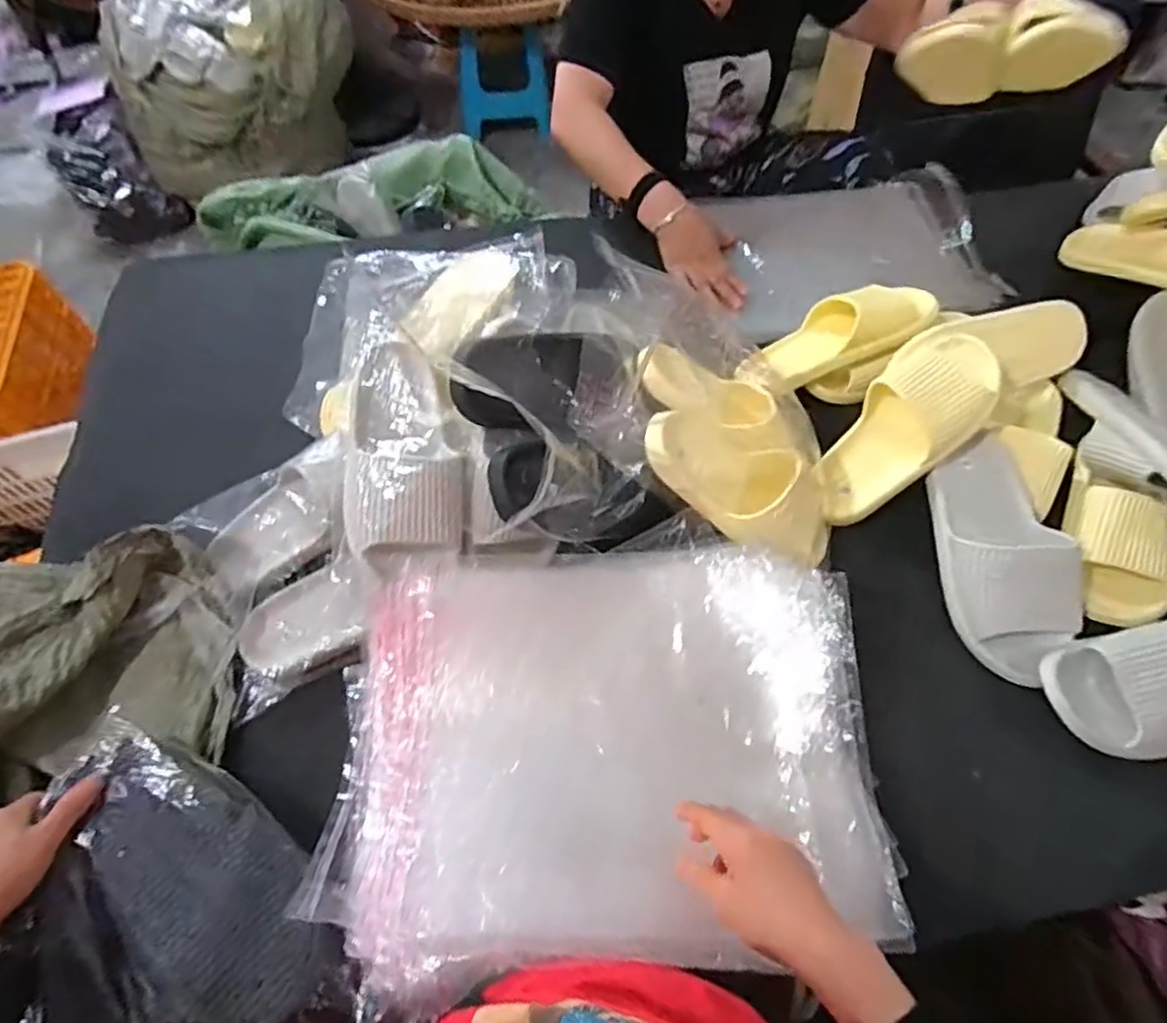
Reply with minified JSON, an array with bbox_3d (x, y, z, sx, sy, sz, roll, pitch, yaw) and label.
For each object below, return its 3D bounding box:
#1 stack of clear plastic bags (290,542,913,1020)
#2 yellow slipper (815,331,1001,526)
[{"bbox_3d":[0.017,0.188,0.546,0.426,0.067,0.329,-6,59,-3],"label":"stack of clear plastic bags"},{"bbox_3d":[0.352,-0.090,0.721,0.112,0.062,0.236,41,100,22],"label":"yellow slipper"}]

